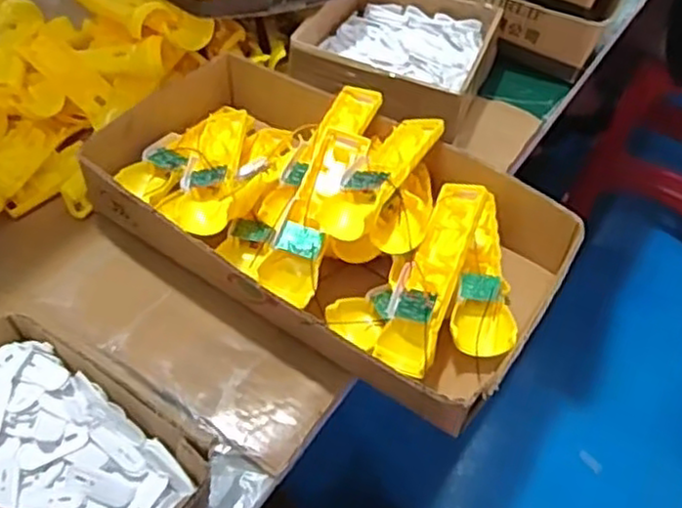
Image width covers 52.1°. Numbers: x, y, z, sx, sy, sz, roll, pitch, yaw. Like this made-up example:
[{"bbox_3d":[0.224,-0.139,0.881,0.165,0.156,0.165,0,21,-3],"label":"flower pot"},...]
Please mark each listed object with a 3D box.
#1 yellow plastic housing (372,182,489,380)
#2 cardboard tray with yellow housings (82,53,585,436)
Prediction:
[{"bbox_3d":[0.074,0.015,0.570,0.046,0.031,0.166,19,74,13],"label":"yellow plastic housing"},{"bbox_3d":[-0.013,-0.046,0.634,0.421,0.095,0.240,30,55,21],"label":"cardboard tray with yellow housings"}]

